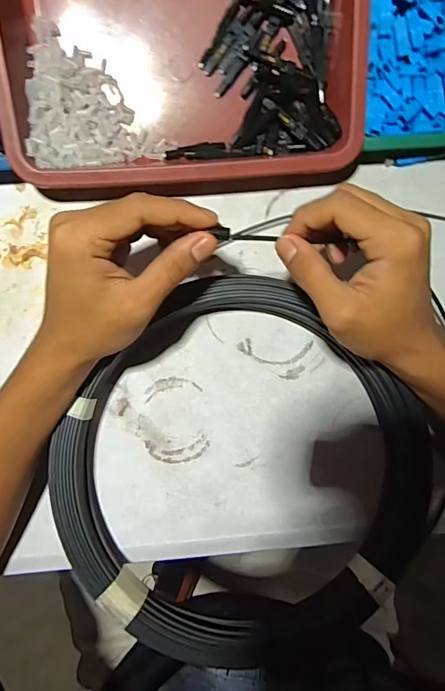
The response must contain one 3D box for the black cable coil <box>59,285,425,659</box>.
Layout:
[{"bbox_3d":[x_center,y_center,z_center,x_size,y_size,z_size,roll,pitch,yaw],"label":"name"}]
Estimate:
[{"bbox_3d":[0.014,0.086,0.316,0.241,0.051,0.243,0,81,-2],"label":"black cable coil"}]

